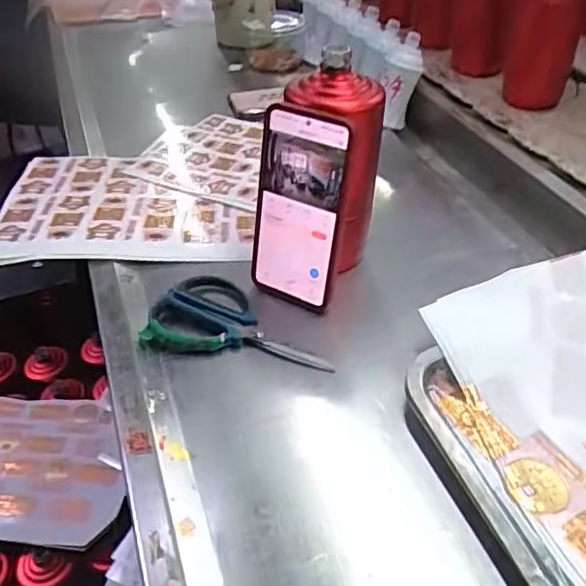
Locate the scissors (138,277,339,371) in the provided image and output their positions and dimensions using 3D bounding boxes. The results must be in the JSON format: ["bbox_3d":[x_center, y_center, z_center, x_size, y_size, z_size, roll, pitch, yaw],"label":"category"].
[{"bbox_3d":[-0.043,0.018,0.519,0.157,0.017,0.091,4,42,9],"label":"scissors"}]

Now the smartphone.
[{"bbox_3d":[0.002,-0.068,0.511,0.077,0.162,0.010,23,31,26],"label":"smartphone"}]

